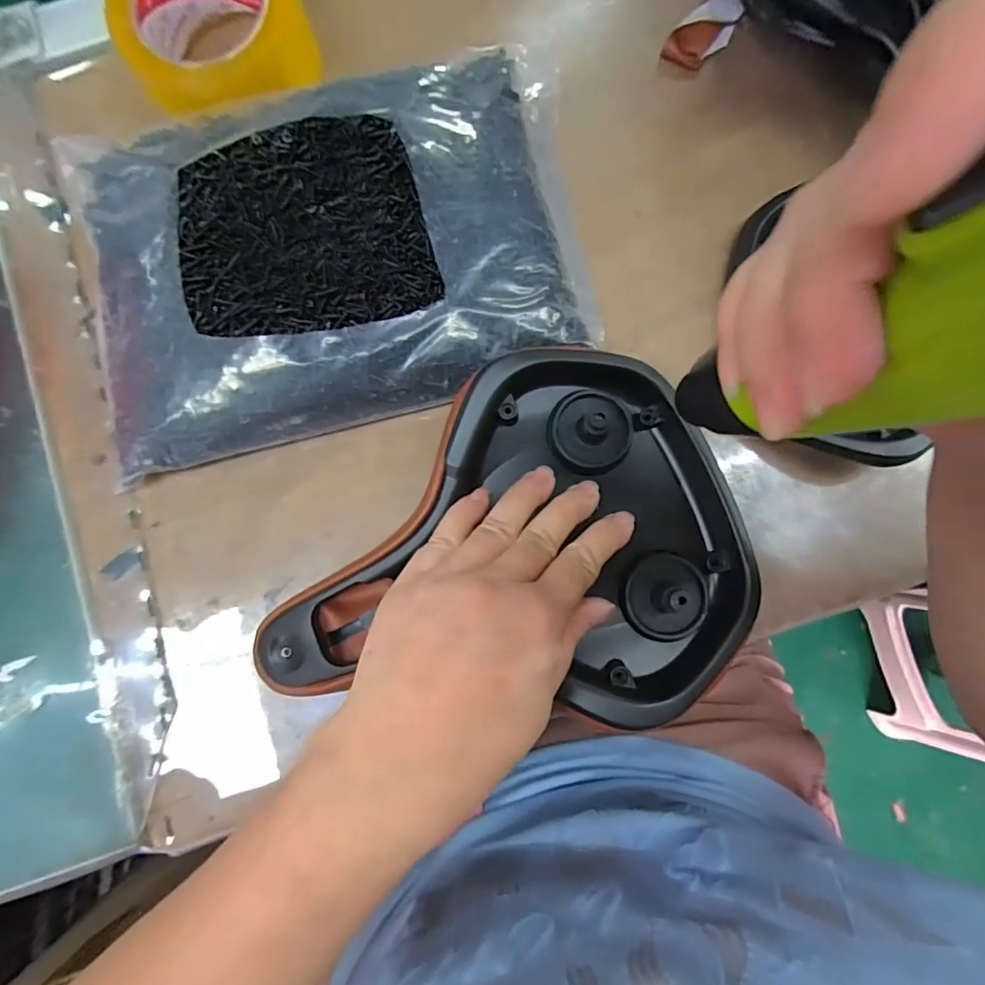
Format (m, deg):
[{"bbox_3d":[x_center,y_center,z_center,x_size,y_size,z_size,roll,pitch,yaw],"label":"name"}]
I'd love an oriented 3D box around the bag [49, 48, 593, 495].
[{"bbox_3d":[-0.091,-0.140,0.292,0.283,0.033,0.198,-12,84,-1],"label":"bag"}]

